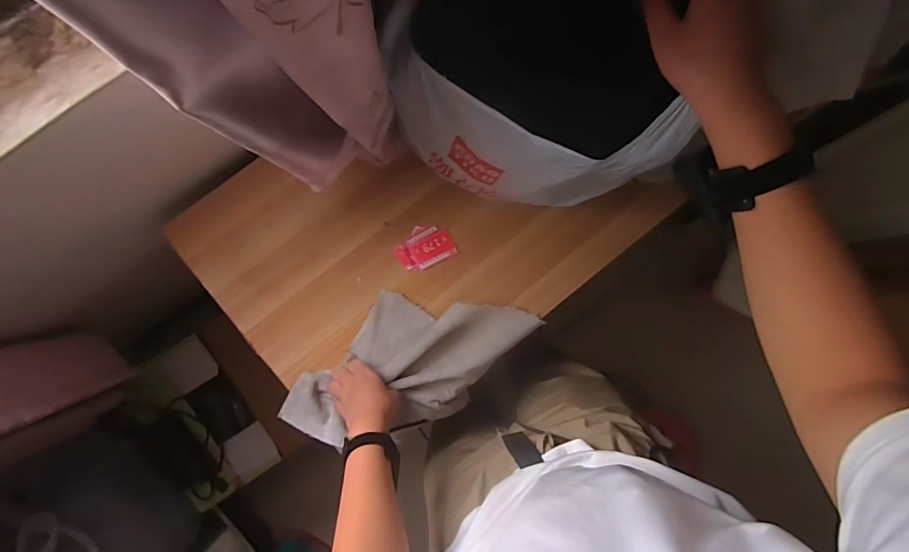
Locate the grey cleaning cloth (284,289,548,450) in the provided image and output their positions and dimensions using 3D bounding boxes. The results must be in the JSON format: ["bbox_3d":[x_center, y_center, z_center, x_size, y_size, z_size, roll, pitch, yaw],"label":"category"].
[{"bbox_3d":[-0.069,0.140,0.745,0.417,0.071,0.217,-20,92,-5],"label":"grey cleaning cloth"}]

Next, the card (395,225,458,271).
[{"bbox_3d":[-0.049,-0.049,0.749,0.096,0.004,0.067,-24,93,-6],"label":"card"}]

